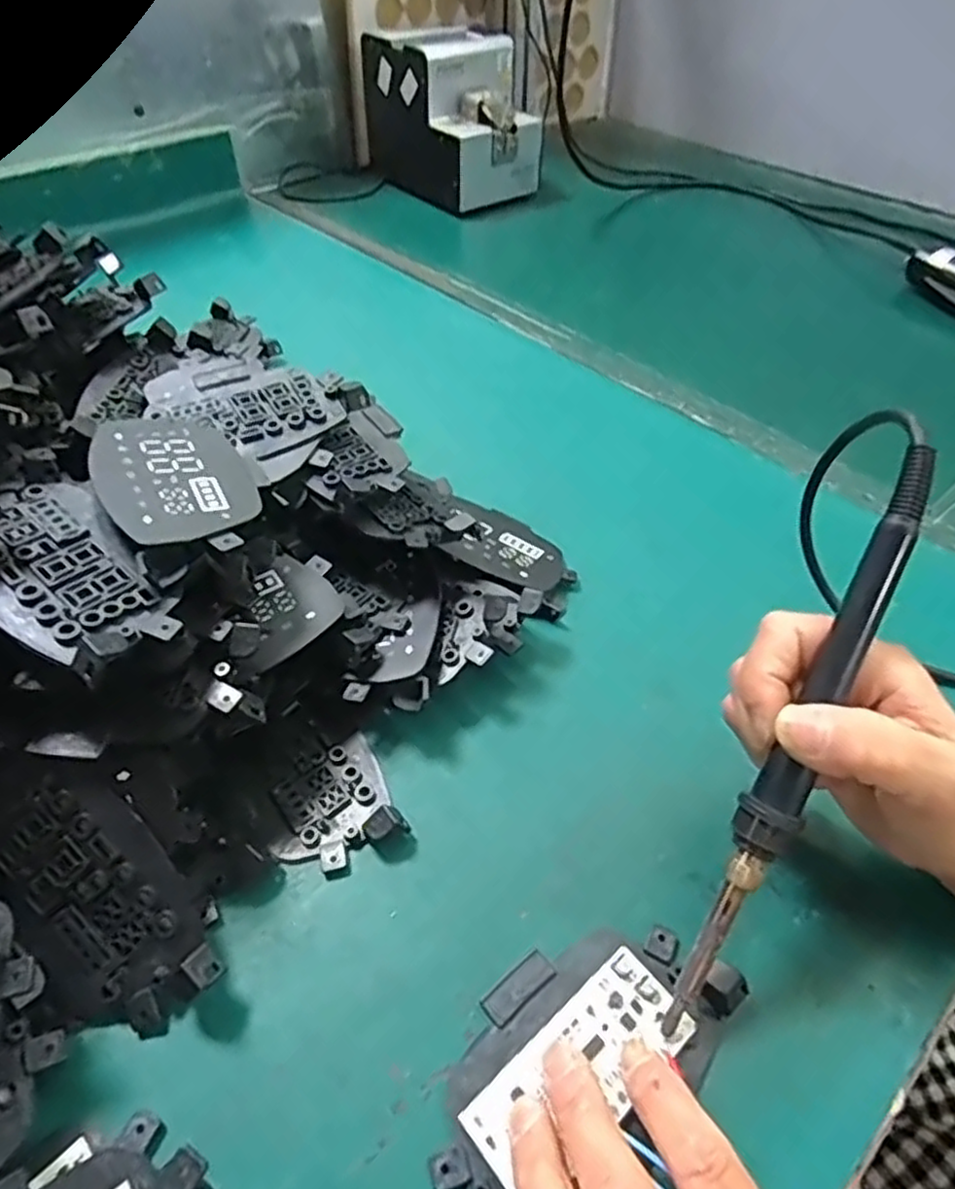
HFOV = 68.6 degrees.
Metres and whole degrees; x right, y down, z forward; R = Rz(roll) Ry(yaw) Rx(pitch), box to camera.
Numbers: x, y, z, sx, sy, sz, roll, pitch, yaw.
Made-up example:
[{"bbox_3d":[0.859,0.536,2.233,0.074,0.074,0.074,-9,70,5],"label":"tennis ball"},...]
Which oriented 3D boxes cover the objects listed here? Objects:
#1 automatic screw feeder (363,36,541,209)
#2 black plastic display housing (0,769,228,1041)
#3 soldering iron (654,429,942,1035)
[{"bbox_3d":[-0.029,-0.560,0.820,0.128,0.135,0.194,-28,54,-23],"label":"automatic screw feeder"},{"bbox_3d":[-0.138,0.113,0.253,0.054,0.013,0.092,-38,83,-10],"label":"black plastic display housing"},{"bbox_3d":[0.109,0.049,0.237,0.017,0.017,0.218,24,92,18],"label":"soldering iron"}]

